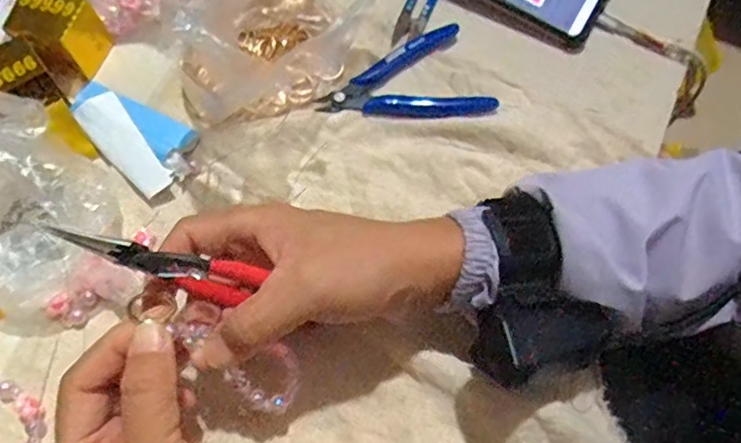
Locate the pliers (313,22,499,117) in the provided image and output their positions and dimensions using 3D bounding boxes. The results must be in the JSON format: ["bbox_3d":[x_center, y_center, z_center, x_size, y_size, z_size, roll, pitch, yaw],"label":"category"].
[{"bbox_3d":[0.021,-0.098,0.400,0.113,0.009,0.077,-15,70,-8],"label":"pliers"}]

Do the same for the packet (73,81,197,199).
[{"bbox_3d":[-0.159,-0.064,0.379,0.102,0.013,0.049,41,73,13],"label":"packet"}]

